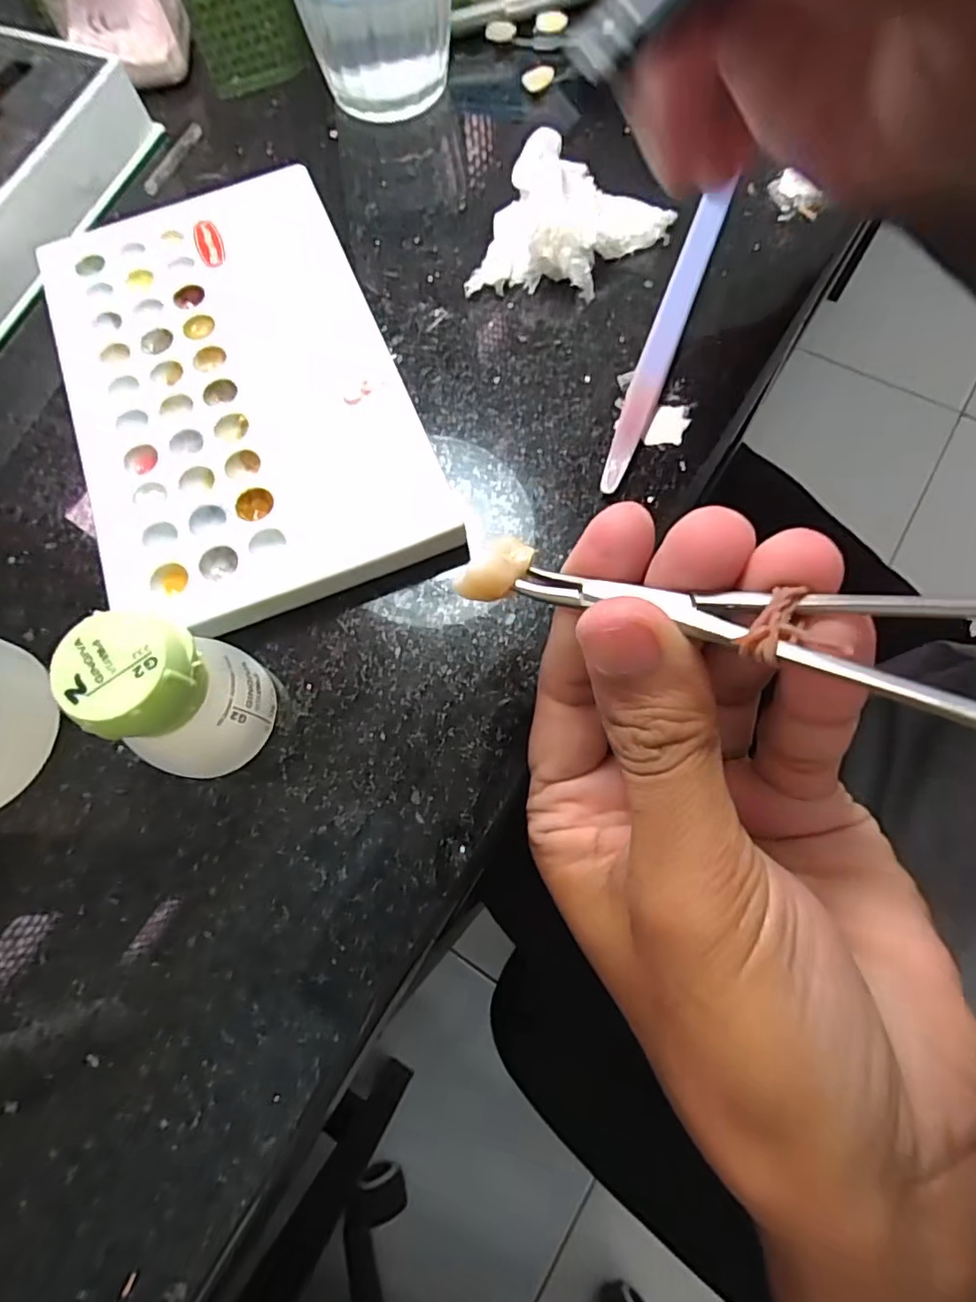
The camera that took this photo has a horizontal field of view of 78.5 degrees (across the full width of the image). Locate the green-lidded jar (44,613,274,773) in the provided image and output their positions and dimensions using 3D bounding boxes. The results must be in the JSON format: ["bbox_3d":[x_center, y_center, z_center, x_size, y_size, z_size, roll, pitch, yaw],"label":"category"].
[{"bbox_3d":[-0.069,0.010,0.134,0.026,0.043,0.030,39,77,14],"label":"green-lidded jar"}]

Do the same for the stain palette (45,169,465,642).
[{"bbox_3d":[-0.076,-0.079,0.182,0.093,0.011,0.154,-22,72,-5],"label":"stain palette"}]

